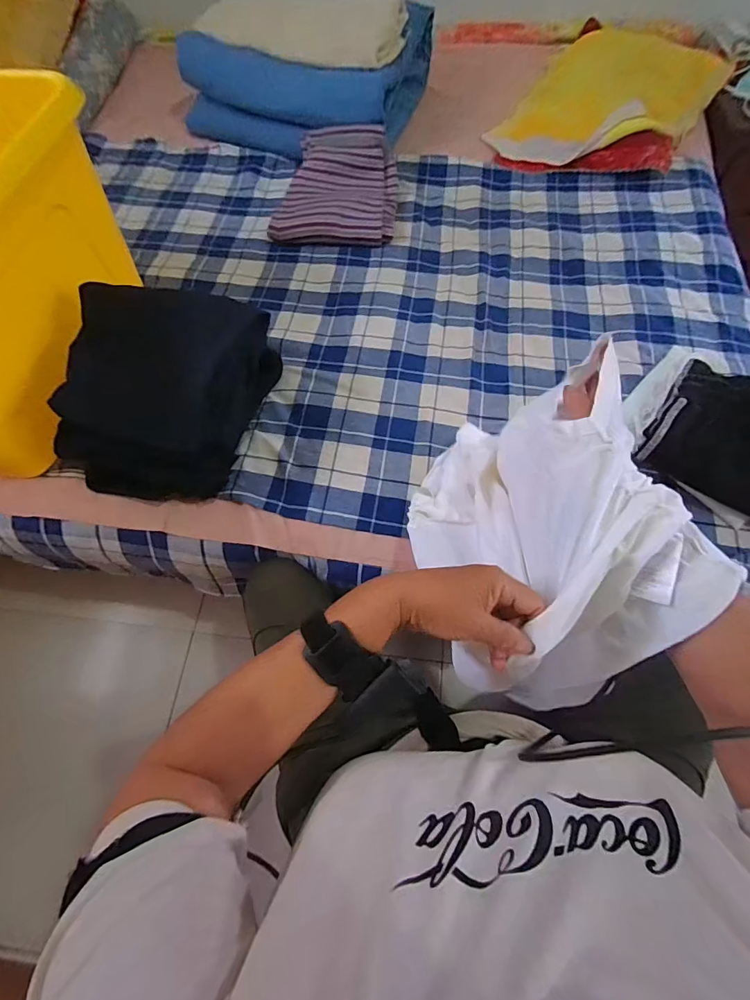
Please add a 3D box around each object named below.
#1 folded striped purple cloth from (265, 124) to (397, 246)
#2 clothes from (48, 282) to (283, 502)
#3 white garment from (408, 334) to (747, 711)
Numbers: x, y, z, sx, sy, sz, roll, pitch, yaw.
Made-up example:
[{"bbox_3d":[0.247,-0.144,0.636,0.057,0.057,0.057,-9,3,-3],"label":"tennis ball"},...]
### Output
[{"bbox_3d":[-0.069,-0.648,0.879,0.229,0.071,0.307,6,67,4],"label":"folded striped purple cloth"},{"bbox_3d":[-0.307,-0.156,0.612,0.226,0.180,0.275,11,67,7],"label":"clothes"},{"bbox_3d":[0.163,0.031,0.459,0.209,0.206,0.331,-13,66,-4],"label":"white garment"}]

